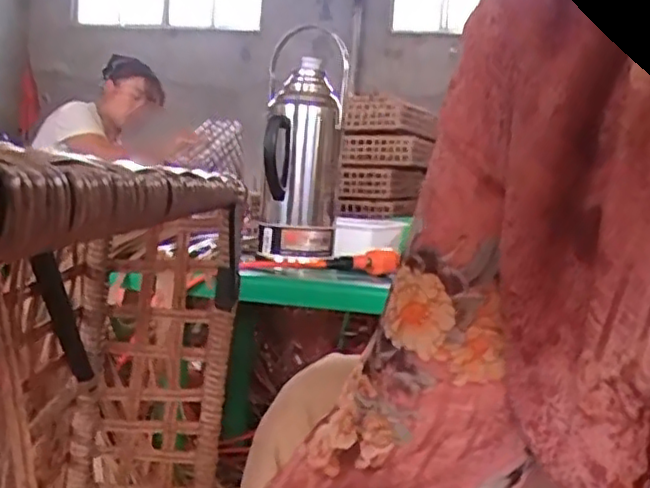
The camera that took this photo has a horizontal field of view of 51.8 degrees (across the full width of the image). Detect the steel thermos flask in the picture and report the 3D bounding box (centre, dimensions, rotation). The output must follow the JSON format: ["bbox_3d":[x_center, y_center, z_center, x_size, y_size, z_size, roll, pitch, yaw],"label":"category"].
[{"bbox_3d":[-0.043,-0.194,1.306,0.146,0.423,0.131,4,4,2],"label":"steel thermos flask"}]

